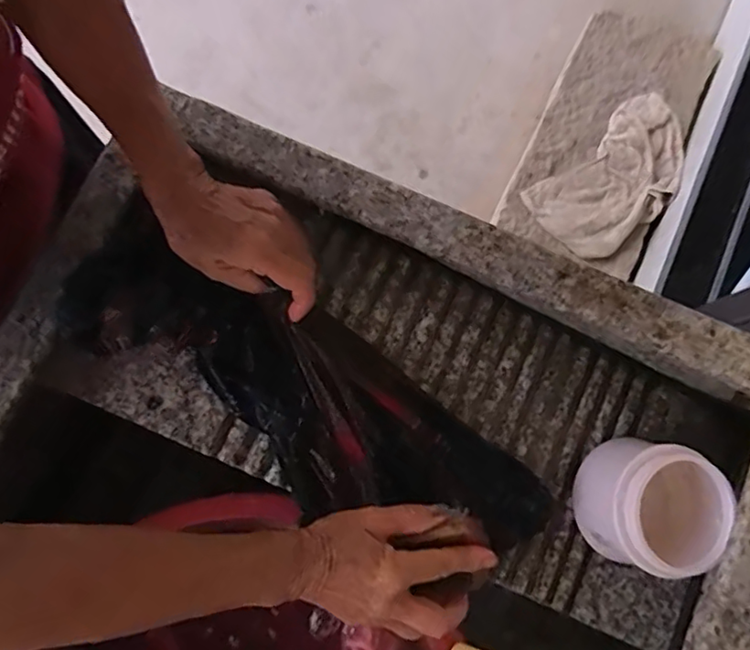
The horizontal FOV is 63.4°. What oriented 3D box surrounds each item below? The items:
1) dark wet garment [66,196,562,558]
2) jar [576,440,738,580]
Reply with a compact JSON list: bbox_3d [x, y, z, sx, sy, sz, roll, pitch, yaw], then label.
[{"bbox_3d":[-0.045,0.063,0.463,0.387,0.038,0.124,32,80,-9],"label":"dark wet garment"},{"bbox_3d":[0.208,0.137,0.462,0.086,0.070,0.091,9,79,1],"label":"jar"}]

